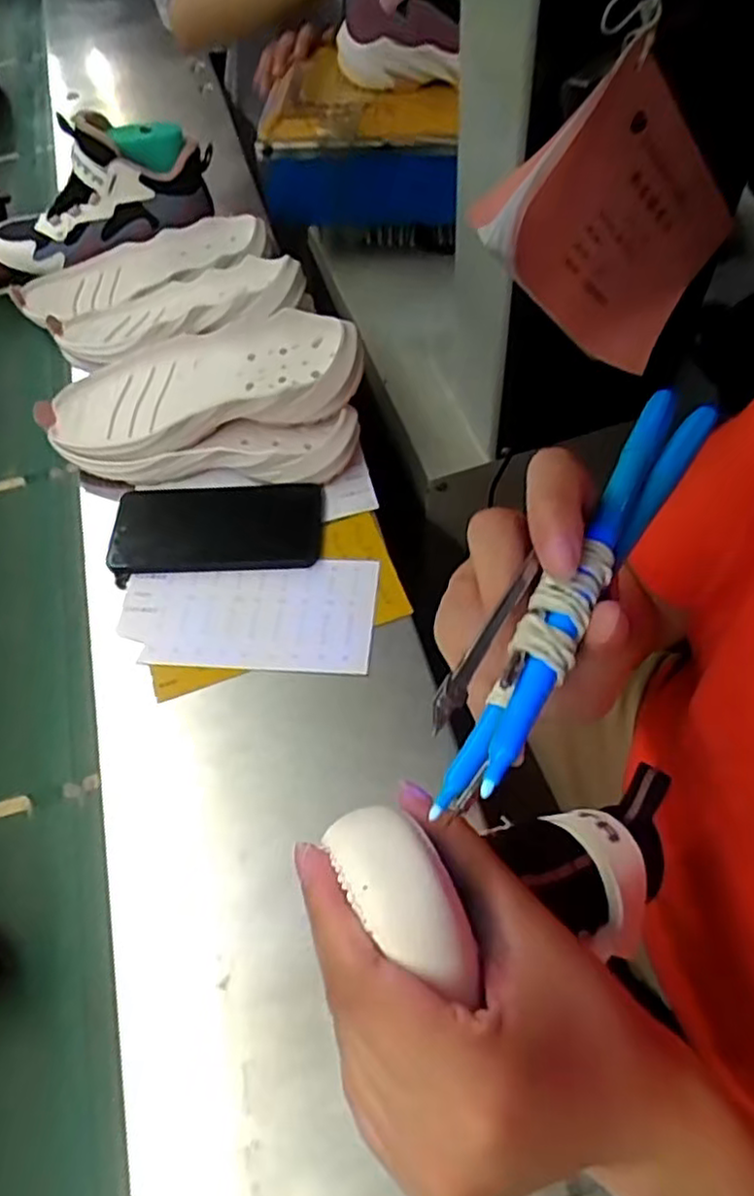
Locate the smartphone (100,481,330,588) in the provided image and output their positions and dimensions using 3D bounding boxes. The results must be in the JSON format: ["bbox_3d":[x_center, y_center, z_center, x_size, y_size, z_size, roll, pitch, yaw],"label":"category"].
[{"bbox_3d":[-0.128,-0.060,0.563,0.163,0.013,0.083,-3,57,3],"label":"smartphone"}]

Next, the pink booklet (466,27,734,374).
[{"bbox_3d":[0.161,-0.244,0.462,0.133,0.190,0.026,-56,48,16],"label":"pink booklet"}]

